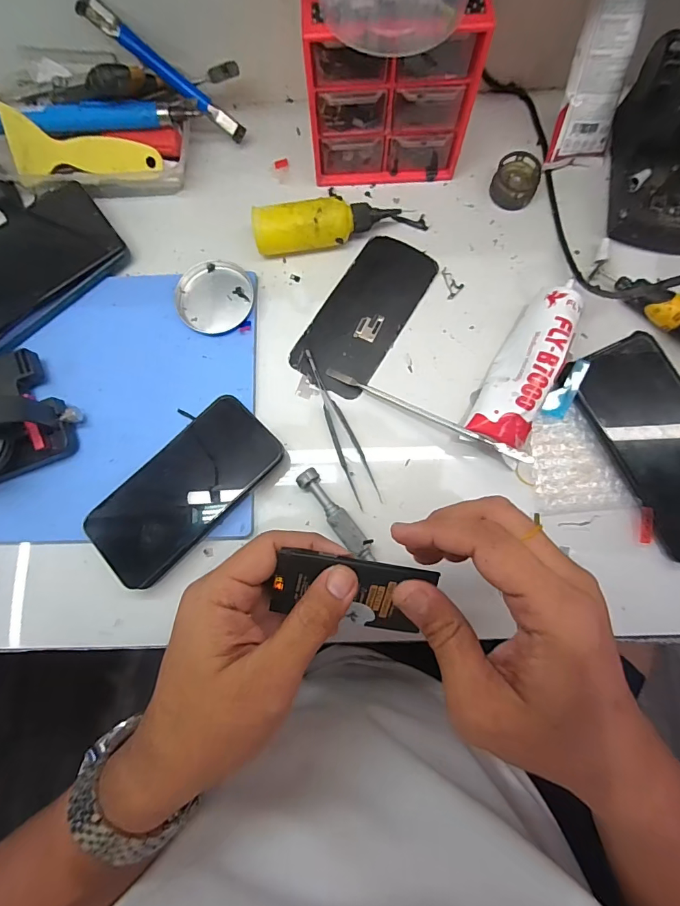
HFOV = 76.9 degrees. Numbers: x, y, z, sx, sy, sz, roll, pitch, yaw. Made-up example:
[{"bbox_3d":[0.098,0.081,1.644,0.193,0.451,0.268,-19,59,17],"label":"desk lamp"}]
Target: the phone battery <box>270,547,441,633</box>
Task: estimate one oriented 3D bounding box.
[{"bbox_3d":[0.007,0.077,0.238,0.084,0.006,0.043,11,111,-6],"label":"phone battery"}]

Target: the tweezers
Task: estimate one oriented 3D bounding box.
[{"bbox_3d":[0.000,-0.020,0.339,0.020,0.006,0.131,-21,79,-3],"label":"tweezers"}]

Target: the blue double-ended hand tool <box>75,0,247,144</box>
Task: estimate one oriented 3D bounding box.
[{"bbox_3d":[-0.143,-0.316,0.357,0.139,0.014,0.019,29,79,-26],"label":"blue double-ended hand tool"}]

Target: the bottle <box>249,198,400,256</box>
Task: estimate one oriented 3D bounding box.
[{"bbox_3d":[-0.012,-0.188,0.360,0.115,0.035,0.032,-3,78,1],"label":"bottle"}]

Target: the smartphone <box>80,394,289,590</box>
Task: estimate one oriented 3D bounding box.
[{"bbox_3d":[-0.114,0.025,0.314,0.073,0.006,0.142,42,81,13],"label":"smartphone"}]

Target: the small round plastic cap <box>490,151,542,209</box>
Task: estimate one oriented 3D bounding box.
[{"bbox_3d":[0.153,-0.236,0.373,0.036,0.020,0.040,30,81,7],"label":"small round plastic cap"}]

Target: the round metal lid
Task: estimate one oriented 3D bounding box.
[{"bbox_3d":[-0.105,-0.129,0.360,0.062,0.013,0.062,0,78,1],"label":"round metal lid"}]

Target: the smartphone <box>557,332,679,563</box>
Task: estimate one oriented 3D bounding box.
[{"bbox_3d":[0.240,-0.008,0.316,0.077,0.012,0.165,-27,81,-4],"label":"smartphone"}]

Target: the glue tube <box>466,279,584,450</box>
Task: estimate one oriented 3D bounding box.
[{"bbox_3d":[0.141,-0.067,0.328,0.044,0.036,0.135,24,80,6],"label":"glue tube"}]

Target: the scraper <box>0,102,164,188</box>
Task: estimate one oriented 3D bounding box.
[{"bbox_3d":[-0.214,-0.248,0.366,0.121,0.050,0.015,9,40,-8],"label":"scraper"}]

